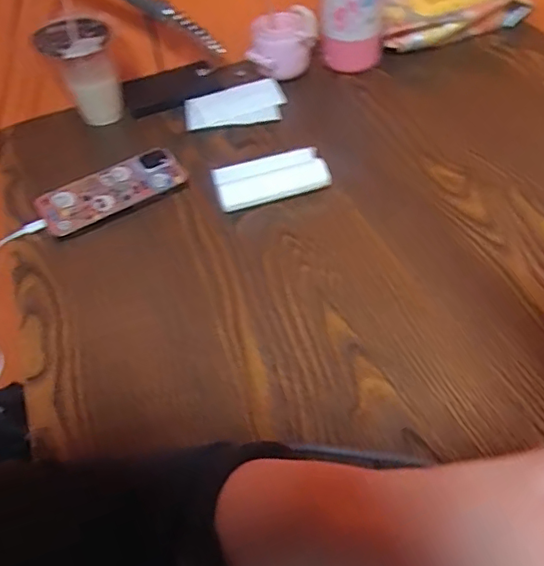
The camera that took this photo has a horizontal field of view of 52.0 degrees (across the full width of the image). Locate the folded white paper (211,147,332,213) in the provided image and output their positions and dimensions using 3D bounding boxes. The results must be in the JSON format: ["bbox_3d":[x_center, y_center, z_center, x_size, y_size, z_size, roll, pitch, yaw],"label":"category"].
[{"bbox_3d":[-0.001,-0.102,0.548,0.108,0.025,0.052,-11,48,-4],"label":"folded white paper"}]

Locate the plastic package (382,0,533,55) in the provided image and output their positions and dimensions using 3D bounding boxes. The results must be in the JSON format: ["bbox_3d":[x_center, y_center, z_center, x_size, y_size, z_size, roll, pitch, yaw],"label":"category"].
[{"bbox_3d":[0.210,-0.341,0.688,0.194,0.053,0.101,-23,50,-14],"label":"plastic package"}]

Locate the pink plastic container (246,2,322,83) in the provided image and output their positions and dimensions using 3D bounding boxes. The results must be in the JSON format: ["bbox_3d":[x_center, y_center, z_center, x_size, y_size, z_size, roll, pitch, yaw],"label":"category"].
[{"bbox_3d":[0.013,-0.279,0.661,0.083,0.072,0.057,-12,48,-4],"label":"pink plastic container"}]

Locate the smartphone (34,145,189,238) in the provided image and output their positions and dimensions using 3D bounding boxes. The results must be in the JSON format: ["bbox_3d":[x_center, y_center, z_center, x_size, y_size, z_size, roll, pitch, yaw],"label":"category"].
[{"bbox_3d":[-0.165,-0.097,0.571,0.146,0.010,0.070,-26,61,-8],"label":"smartphone"}]

